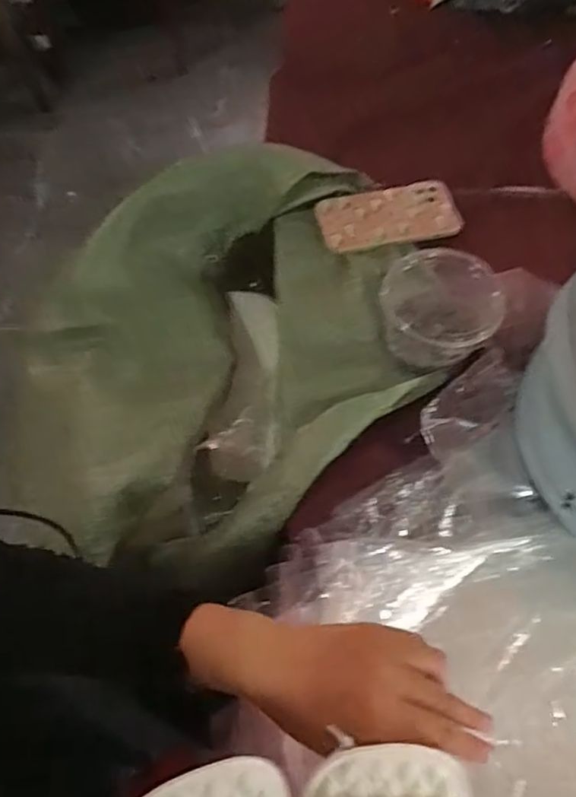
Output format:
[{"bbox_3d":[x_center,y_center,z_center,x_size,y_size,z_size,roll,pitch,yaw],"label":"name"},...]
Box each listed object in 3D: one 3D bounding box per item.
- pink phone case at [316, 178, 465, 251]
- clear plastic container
[{"bbox_3d":[0.115,-0.208,0.701,0.156,0.016,0.078,-16,67,-8],"label":"pink phone case"},{"bbox_3d":[0.149,-0.091,0.611,0.111,0.082,0.104,10,60,3],"label":"clear plastic container"}]

